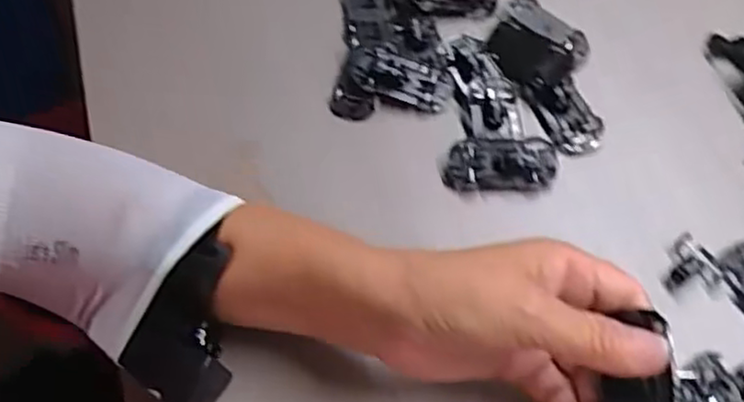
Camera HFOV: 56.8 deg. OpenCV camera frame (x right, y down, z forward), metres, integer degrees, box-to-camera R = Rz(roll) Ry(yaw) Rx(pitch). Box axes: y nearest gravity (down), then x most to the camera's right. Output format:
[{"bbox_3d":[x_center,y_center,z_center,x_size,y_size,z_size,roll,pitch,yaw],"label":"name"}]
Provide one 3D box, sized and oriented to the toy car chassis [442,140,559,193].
[{"bbox_3d":[0.079,-0.023,0.424,0.068,0.019,0.031,-1,57,4],"label":"toy car chassis"}]

